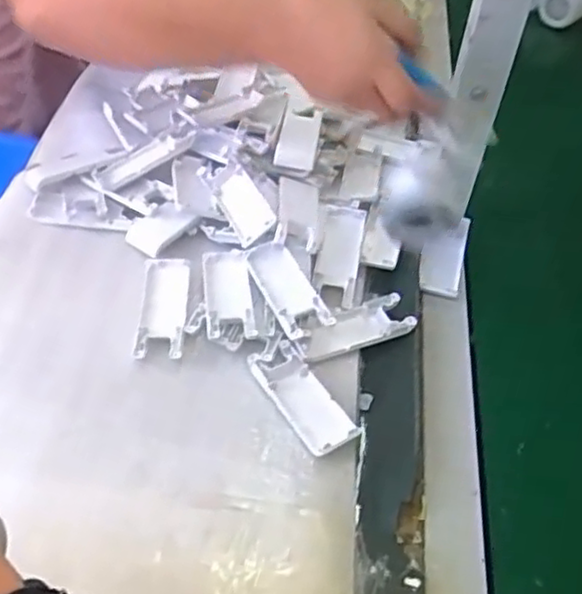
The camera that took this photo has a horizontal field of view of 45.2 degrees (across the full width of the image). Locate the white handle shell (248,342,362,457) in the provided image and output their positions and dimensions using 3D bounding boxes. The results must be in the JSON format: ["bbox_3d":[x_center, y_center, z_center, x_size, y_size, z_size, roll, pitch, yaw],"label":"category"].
[{"bbox_3d":[0.009,0.076,0.540,0.038,0.013,0.103,-21,53,-25],"label":"white handle shell"}]

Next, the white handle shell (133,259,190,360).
[{"bbox_3d":[-0.109,0.009,0.594,0.040,0.012,0.105,1,47,-6],"label":"white handle shell"}]

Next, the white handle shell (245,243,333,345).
[{"bbox_3d":[-0.003,-0.004,0.597,0.041,0.023,0.099,-16,51,-21],"label":"white handle shell"}]

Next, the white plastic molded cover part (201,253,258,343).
[{"bbox_3d":[-0.055,-0.004,0.597,0.037,0.020,0.101,-3,47,-10],"label":"white plastic molded cover part"}]

